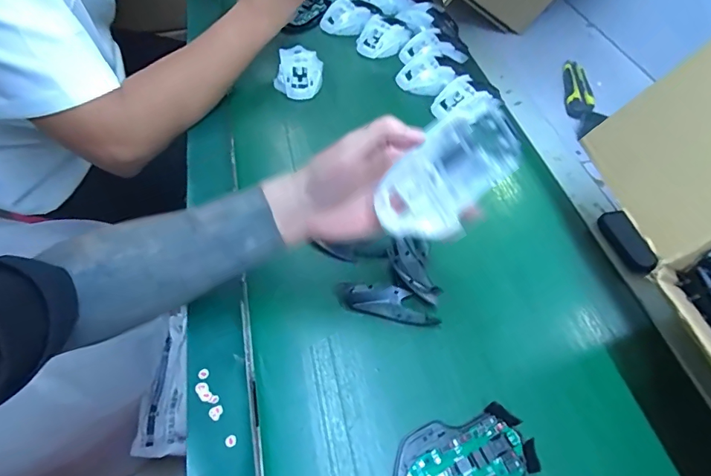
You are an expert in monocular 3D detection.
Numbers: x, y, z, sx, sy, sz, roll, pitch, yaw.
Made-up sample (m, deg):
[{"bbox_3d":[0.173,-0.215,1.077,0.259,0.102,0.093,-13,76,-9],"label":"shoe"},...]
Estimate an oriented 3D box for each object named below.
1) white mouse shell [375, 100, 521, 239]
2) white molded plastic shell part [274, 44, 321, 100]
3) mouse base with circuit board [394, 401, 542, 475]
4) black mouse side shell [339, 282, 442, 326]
[{"bbox_3d":[0.069,-0.049,0.327,0.064,0.112,0.035,39,11,-18],"label":"white mouse shell"},{"bbox_3d":[-0.082,-0.241,0.615,0.066,0.041,0.083,4,53,-3],"label":"white molded plastic shell part"},{"bbox_3d":[0.086,0.180,0.330,0.115,0.014,0.072,-13,56,-15],"label":"mouse base with circuit board"},{"bbox_3d":[0.034,0.062,0.412,0.095,0.019,0.033,13,53,4],"label":"black mouse side shell"}]

